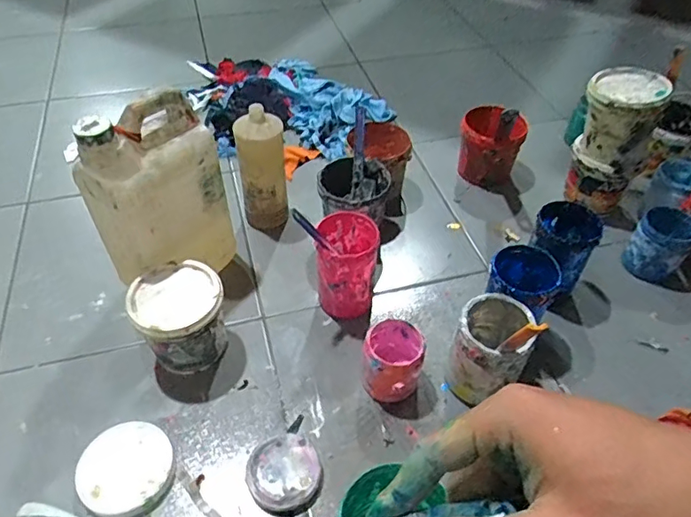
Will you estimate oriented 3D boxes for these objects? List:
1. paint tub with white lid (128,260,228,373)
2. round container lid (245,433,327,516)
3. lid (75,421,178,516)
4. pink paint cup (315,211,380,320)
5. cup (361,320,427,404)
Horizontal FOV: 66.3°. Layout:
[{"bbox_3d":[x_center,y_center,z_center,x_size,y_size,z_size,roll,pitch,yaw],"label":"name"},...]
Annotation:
[{"bbox_3d":[-0.237,0.092,0.776,0.119,0.128,0.121,0,47,0],"label":"paint tub with white lid"},{"bbox_3d":[-0.077,0.279,0.685,0.095,0.023,0.097,0,47,0],"label":"round container lid"},{"bbox_3d":[-0.280,0.272,0.680,0.112,0.023,0.124,-30,54,-26],"label":"lid"},{"bbox_3d":[0.002,0.016,0.839,0.096,0.153,0.101,-1,47,-2],"label":"pink paint cup"},{"bbox_3d":[0.065,0.147,0.759,0.093,0.096,0.080,0,47,-1],"label":"cup"}]

